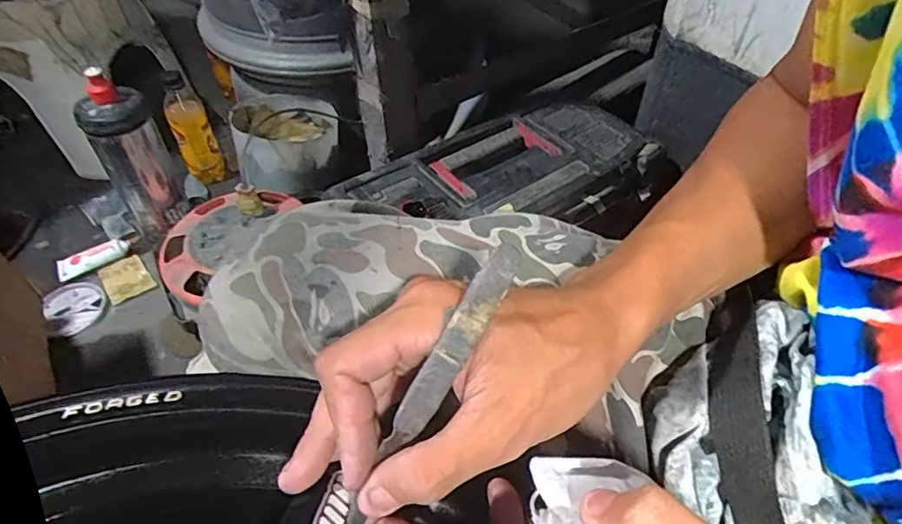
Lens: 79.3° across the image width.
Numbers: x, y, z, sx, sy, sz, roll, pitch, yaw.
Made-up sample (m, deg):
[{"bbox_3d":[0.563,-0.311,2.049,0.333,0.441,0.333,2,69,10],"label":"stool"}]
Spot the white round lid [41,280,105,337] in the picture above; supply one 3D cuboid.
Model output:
[{"bbox_3d":[-0.500,0.058,0.723,0.070,0.013,0.084,-31,54,-27],"label":"white round lid"}]

